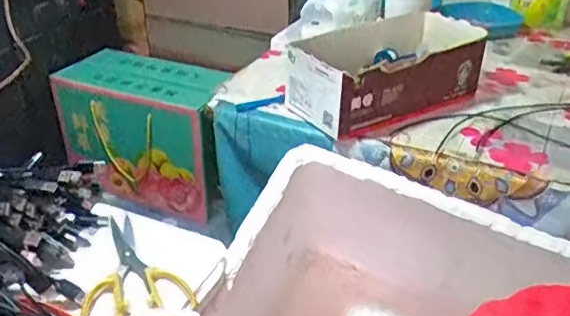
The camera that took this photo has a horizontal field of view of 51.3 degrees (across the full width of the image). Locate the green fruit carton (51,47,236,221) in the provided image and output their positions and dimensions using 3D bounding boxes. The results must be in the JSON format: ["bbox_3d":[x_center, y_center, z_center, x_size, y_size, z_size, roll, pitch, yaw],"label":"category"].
[{"bbox_3d":[-0.243,-0.045,1.149,0.335,0.251,0.166,16,35,23],"label":"green fruit carton"}]

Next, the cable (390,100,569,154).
[{"bbox_3d":[0.381,-0.038,0.801,0.458,0.025,0.163,0,32,-1],"label":"cable"}]

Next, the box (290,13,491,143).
[{"bbox_3d":[0.131,-0.136,0.830,0.257,0.102,0.184,-13,34,-21],"label":"box"}]

